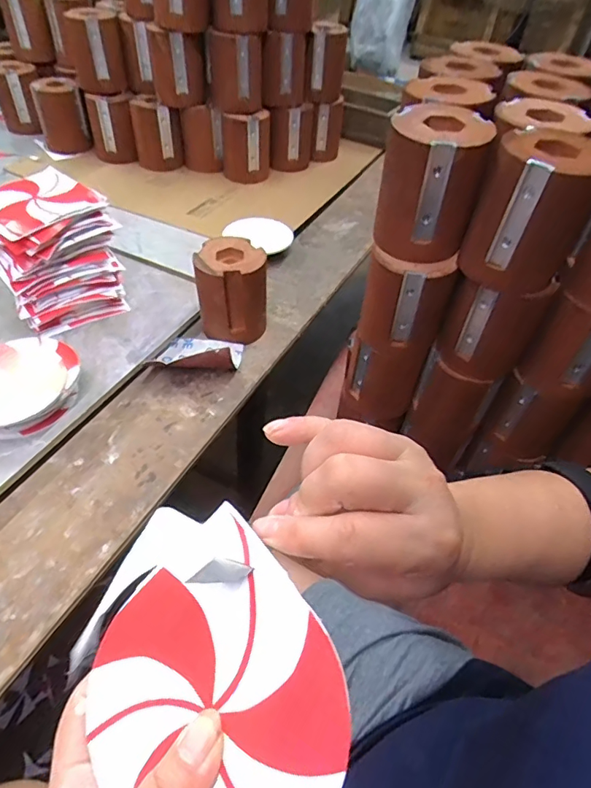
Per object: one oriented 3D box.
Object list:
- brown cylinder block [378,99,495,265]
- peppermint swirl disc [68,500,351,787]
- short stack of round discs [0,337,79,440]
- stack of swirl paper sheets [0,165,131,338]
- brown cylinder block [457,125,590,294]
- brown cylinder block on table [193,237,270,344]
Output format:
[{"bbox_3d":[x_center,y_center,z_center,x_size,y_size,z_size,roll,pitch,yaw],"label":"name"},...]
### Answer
[{"bbox_3d":[0.111,-0.176,0.404,0.077,0.097,0.071,15,50,8],"label":"brown cylinder block"},{"bbox_3d":[-0.030,0.105,0.179,0.104,0.006,0.104,-4,75,14],"label":"peppermint swirl disc"},{"bbox_3d":[-0.266,-0.008,0.466,0.107,0.039,0.110,-11,51,-14],"label":"short stack of round discs"},{"bbox_3d":[-0.274,-0.158,0.544,0.129,0.122,0.124,38,56,25],"label":"stack of swirl paper sheets"},{"bbox_3d":[0.186,-0.142,0.379,0.076,0.100,0.072,30,53,19],"label":"brown cylinder block"},{"bbox_3d":[-0.072,-0.121,0.554,0.077,0.089,0.077,2,49,-3],"label":"brown cylinder block on table"}]

